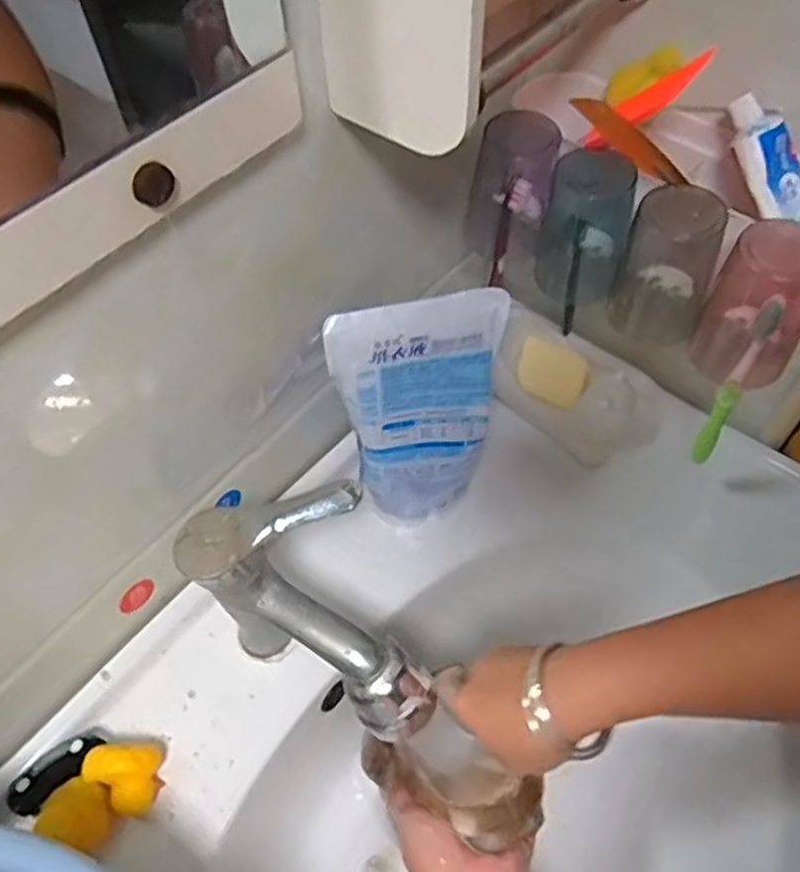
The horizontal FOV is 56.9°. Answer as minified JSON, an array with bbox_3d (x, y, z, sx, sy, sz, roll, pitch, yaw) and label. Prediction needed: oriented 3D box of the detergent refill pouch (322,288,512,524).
[{"bbox_3d":[0.020,-0.015,0.558,0.130,0.184,0.066,-15,56,-9],"label":"detergent refill pouch"}]

